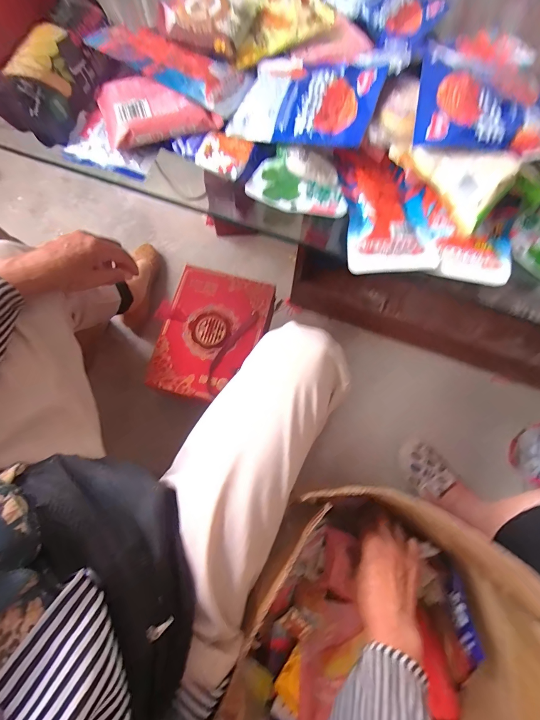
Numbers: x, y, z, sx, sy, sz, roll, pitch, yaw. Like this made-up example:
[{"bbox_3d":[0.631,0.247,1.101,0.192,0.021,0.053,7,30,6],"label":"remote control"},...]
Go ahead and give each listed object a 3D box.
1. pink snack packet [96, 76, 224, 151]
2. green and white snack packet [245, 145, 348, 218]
[{"bbox_3d":[-0.134,-0.301,0.391,0.131,0.028,0.080,-15,73,-5],"label":"pink snack packet"},{"bbox_3d":[0.036,-0.210,0.381,0.111,0.013,0.086,14,73,4],"label":"green and white snack packet"}]

